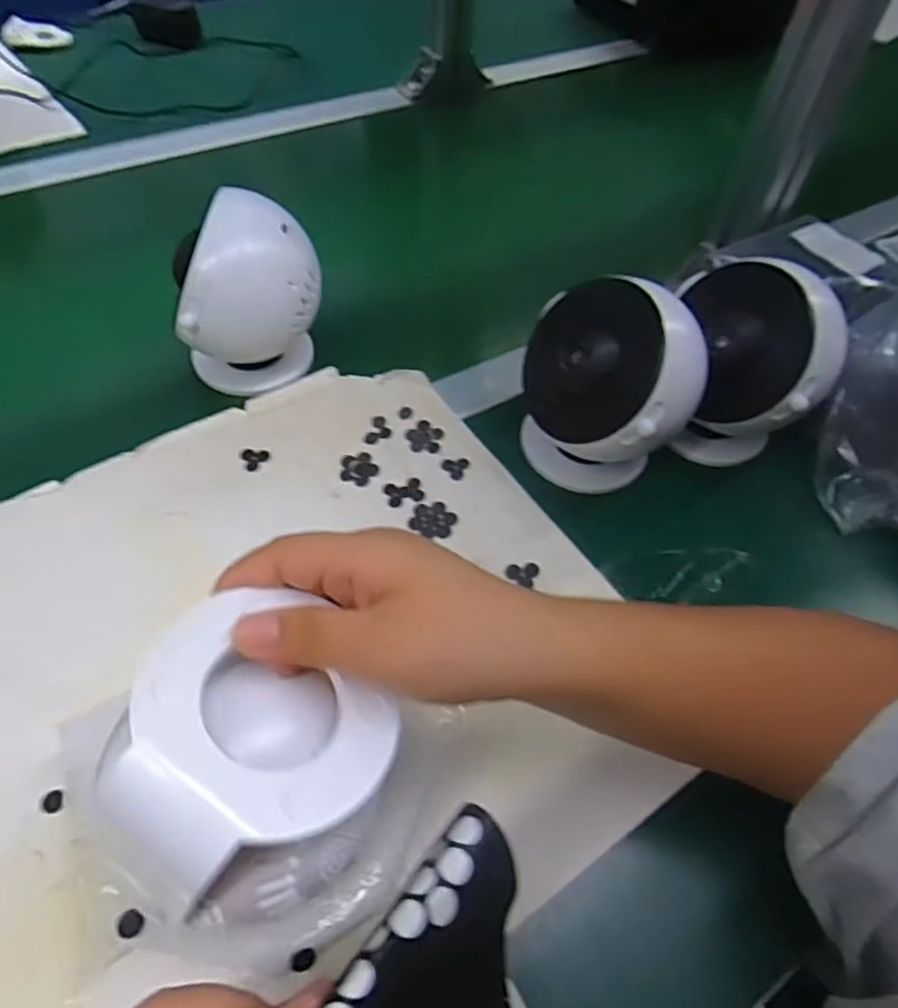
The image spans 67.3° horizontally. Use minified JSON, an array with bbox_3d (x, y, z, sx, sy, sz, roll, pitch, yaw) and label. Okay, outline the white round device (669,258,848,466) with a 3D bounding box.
[{"bbox_3d":[0.189,-0.082,0.432,0.097,0.116,0.086,5,50,8],"label":"white round device"}]

